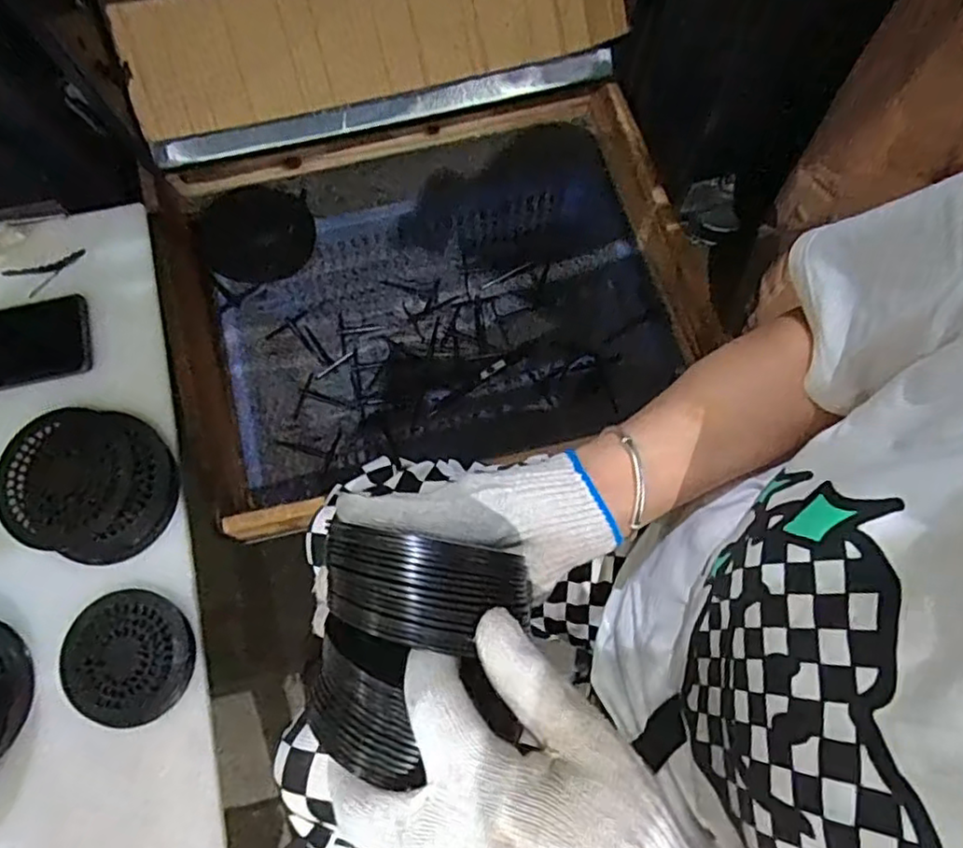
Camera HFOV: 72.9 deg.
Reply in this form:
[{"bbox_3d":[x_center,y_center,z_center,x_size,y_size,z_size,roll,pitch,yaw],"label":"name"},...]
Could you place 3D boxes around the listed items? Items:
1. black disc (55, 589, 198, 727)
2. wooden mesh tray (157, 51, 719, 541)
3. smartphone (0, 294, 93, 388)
[{"bbox_3d":[-0.283,0.185,0.518,0.100,0.009,0.097,0,76,0],"label":"black disc"},{"bbox_3d":[-0.052,-0.140,0.745,0.532,0.168,0.428,-14,77,-4],"label":"wooden mesh tray"},{"bbox_3d":[-0.427,-0.065,0.573,0.155,0.017,0.069,-13,75,-4],"label":"smartphone"}]

